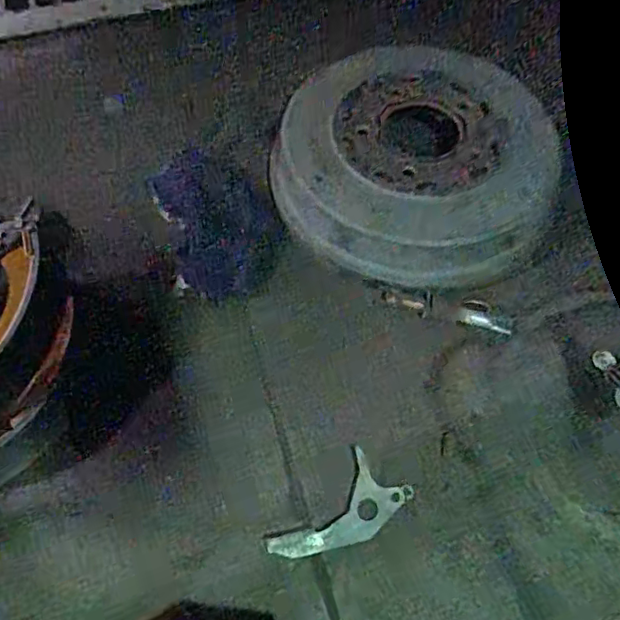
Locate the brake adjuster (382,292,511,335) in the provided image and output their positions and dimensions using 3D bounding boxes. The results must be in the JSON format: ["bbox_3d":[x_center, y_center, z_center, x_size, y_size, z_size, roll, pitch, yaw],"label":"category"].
[{"bbox_3d":[0.121,-0.001,0.525,0.111,0.011,0.023,9,61,7],"label":"brake adjuster"}]

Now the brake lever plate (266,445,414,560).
[{"bbox_3d":[0.024,0.157,0.440,0.053,0.004,0.103,45,70,8],"label":"brake lever plate"}]

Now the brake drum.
[{"bbox_3d":[0.103,-0.151,0.564,0.259,0.072,0.260,15,62,10],"label":"brake drum"}]

